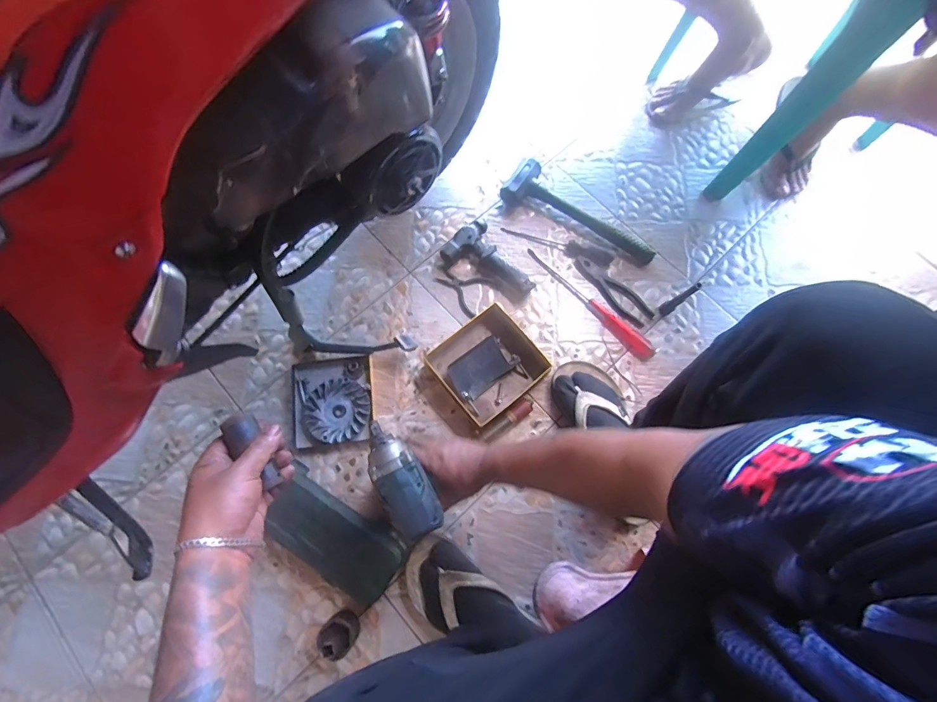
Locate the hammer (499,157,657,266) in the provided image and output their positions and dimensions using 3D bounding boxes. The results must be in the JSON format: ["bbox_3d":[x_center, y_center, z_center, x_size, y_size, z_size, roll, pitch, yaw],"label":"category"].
[{"bbox_3d":[0.236,-0.284,0.864,0.344,0.047,0.100,31,76,8],"label":"hammer"}]

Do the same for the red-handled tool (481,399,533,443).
[{"bbox_3d":[0.069,0.125,0.740,0.103,0.027,0.025,-37,78,-10],"label":"red-handled tool"}]

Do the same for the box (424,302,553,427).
[{"bbox_3d":[0.034,0.024,0.761,0.173,0.052,0.169,-38,78,-11],"label":"box"}]

